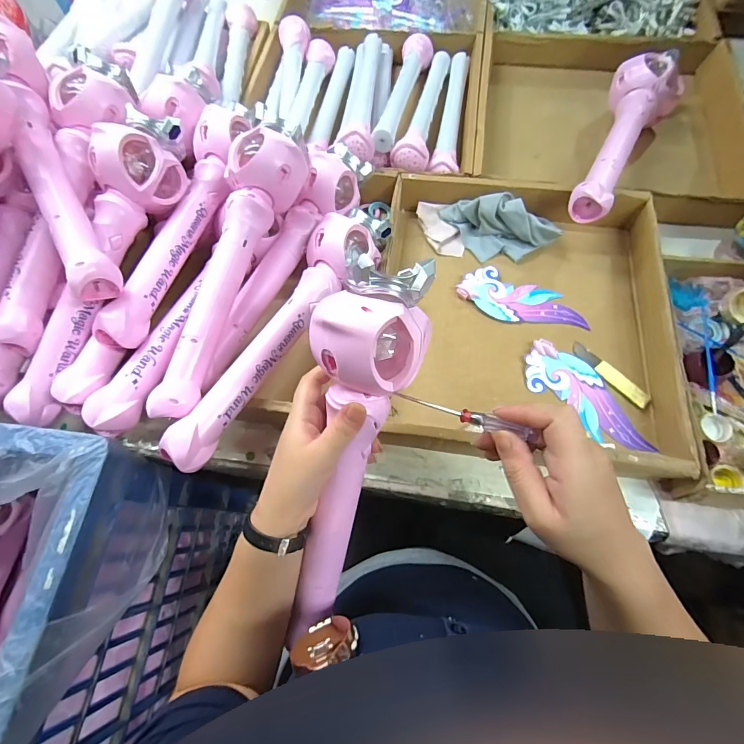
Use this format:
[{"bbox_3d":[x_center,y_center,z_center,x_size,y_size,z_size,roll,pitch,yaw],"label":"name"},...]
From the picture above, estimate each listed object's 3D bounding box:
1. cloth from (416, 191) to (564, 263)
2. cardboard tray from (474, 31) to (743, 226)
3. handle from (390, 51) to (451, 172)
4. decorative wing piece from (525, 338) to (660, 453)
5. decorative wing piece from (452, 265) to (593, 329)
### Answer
[{"bbox_3d":[0.158,-0.203,0.545,0.194,0.053,0.074,13,69,8],"label":"cloth"},{"bbox_3d":[0.360,-0.392,0.605,0.376,0.070,0.389,9,69,6],"label":"cardboard tray"},{"bbox_3d":[0.082,-0.433,0.616,0.052,0.049,0.305,9,69,7],"label":"handle"},{"bbox_3d":[0.258,0.029,0.463,0.167,0.013,0.066,39,75,16],"label":"decorative wing piece"},{"bbox_3d":[0.200,-0.093,0.520,0.166,0.007,0.071,24,72,8],"label":"decorative wing piece"}]

